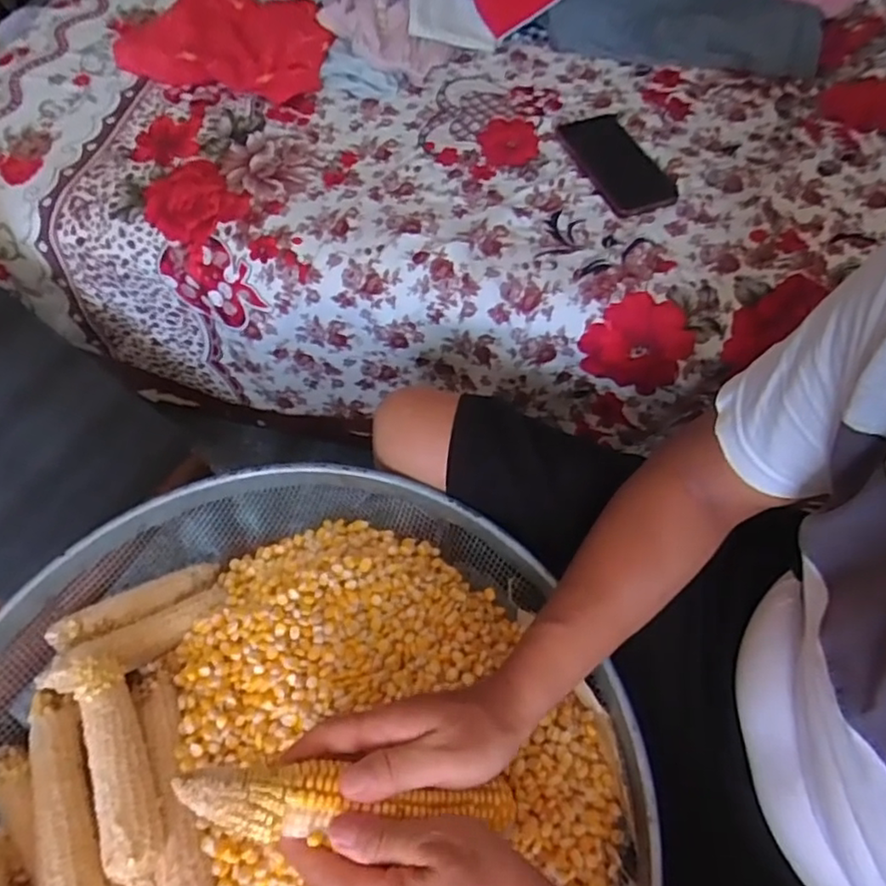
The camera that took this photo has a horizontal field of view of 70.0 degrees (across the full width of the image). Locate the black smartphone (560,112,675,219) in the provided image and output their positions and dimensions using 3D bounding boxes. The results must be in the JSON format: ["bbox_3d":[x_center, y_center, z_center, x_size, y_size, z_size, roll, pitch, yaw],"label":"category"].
[{"bbox_3d":[0.204,-0.328,0.740,0.086,0.016,0.176,-19,59,-11],"label":"black smartphone"}]

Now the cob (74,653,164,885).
[{"bbox_3d":[-0.221,0.220,0.437,0.032,0.038,0.151,-25,60,-15],"label":"cob"}]

